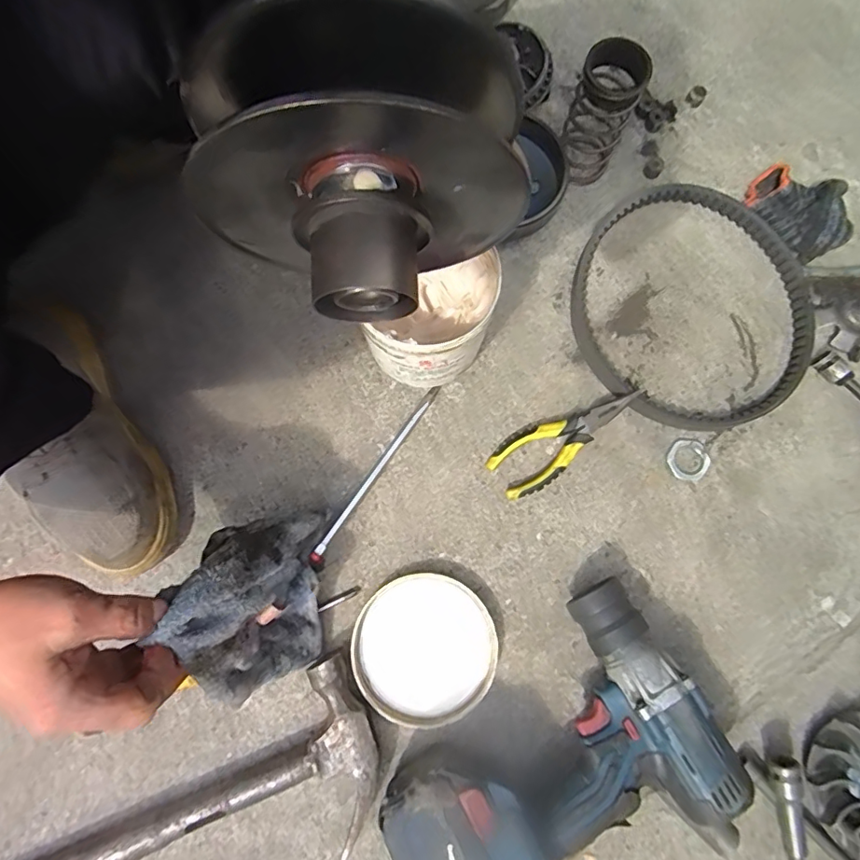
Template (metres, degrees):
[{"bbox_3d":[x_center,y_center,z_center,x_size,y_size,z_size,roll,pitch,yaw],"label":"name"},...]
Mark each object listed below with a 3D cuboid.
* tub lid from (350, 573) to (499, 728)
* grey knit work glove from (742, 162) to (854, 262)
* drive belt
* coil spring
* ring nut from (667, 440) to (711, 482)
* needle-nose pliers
[{"bbox_3d":[-0.005,0.192,0.466,0.121,0.014,0.120,0,78,0],"label":"tub lid"},{"bbox_3d":[0.379,-0.228,0.536,0.080,0.040,0.106,-40,81,-8],"label":"grey knit work glove"},{"bbox_3d":[0.257,-0.127,0.524,0.229,0.019,0.253,-26,79,-6],"label":"drive belt"},{"bbox_3d":[0.161,-0.297,0.498,0.054,0.107,0.060,22,79,4],"label":"coil spring"},{"bbox_3d":[0.249,0.029,0.507,0.040,0.004,0.039,0,78,0],"label":"ring nut"},{"bbox_3d":[0.127,0.005,0.496,0.152,0.027,0.053,-34,80,-7],"label":"needle-nose pliers"}]

